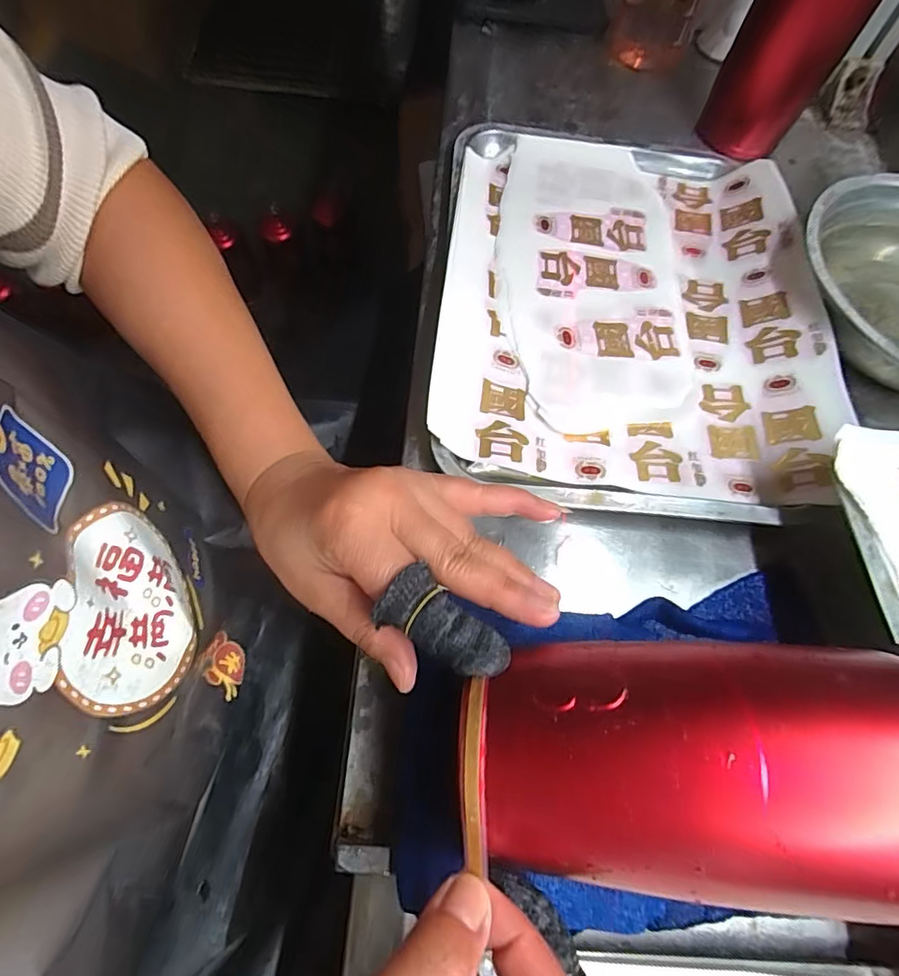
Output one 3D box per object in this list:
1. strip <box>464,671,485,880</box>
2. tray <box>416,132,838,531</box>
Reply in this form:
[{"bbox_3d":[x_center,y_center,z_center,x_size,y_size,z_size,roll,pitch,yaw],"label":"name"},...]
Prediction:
[{"bbox_3d":[0.008,0.099,0.181,0.007,0.011,0.060,2,76,-2],"label":"strip"},{"bbox_3d":[0.128,-0.139,0.381,0.265,0.024,0.340,5,64,-2],"label":"tray"}]

